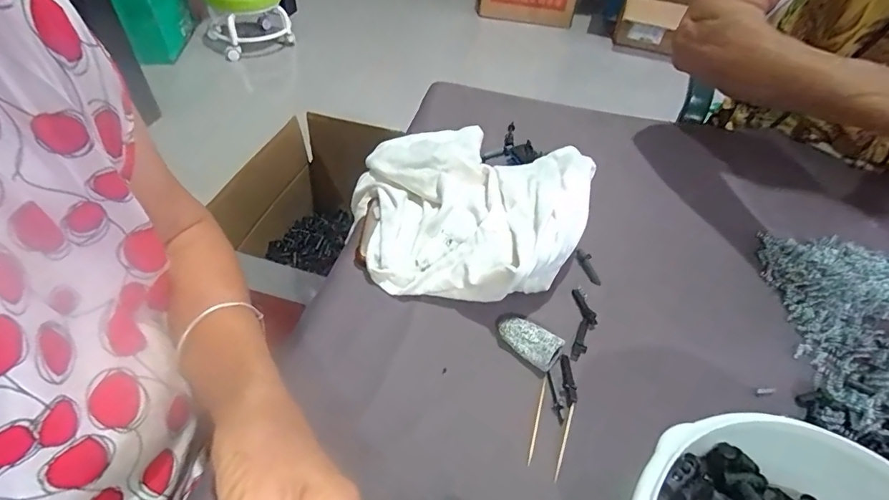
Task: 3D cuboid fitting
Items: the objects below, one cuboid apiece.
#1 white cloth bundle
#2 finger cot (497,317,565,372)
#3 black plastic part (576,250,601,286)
[{"bbox_3d":[0.014,-0.049,0.414,0.217,0.059,0.209,1,47,-1],"label":"white cloth bundle"},{"bbox_3d":[0.061,0.066,0.334,0.046,0.015,0.024,32,54,25],"label":"finger cot"},{"bbox_3d":[0.123,0.015,0.395,0.012,0.006,0.036,-6,47,-6],"label":"black plastic part"}]

